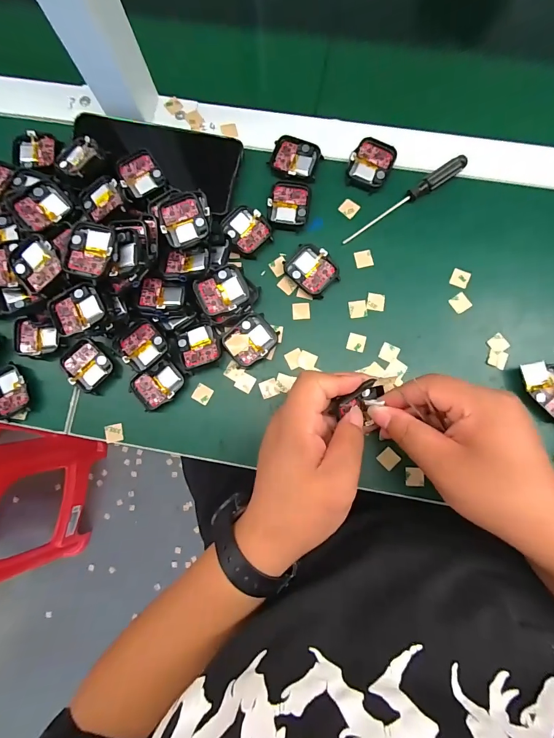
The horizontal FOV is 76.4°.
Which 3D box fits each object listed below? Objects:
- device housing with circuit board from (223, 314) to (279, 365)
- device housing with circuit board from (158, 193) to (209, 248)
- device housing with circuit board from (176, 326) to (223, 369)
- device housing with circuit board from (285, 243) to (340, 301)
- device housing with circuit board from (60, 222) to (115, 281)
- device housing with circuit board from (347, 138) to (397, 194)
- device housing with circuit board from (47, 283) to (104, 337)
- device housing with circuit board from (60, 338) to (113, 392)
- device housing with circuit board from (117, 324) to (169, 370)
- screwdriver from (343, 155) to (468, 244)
[{"bbox_3d":[-0.023,-0.026,0.314,0.044,0.011,0.037,-44,83,-4],"label":"device housing with circuit board"},{"bbox_3d":[-0.081,-0.130,0.303,0.038,0.011,0.044,-18,82,0],"label":"device housing with circuit board"},{"bbox_3d":[-0.069,-0.021,0.313,0.037,0.007,0.036,-17,82,0],"label":"device housing with circuit board"},{"bbox_3d":[0.031,-0.090,0.319,0.046,0.013,0.036,43,86,7],"label":"device housing with circuit board"},{"bbox_3d":[-0.146,-0.092,0.279,0.037,0.016,0.044,9,83,3],"label":"device housing with circuit board"},{"bbox_3d":[0.087,-0.190,0.328,0.038,0.008,0.046,25,84,5],"label":"device housing with circuit board"},{"bbox_3d":[-0.162,-0.047,0.285,0.042,0.009,0.036,-21,82,-1],"label":"device housing with circuit board"},{"bbox_3d":[-0.170,-0.003,0.316,0.036,0.011,0.041,-44,83,-4],"label":"device housing with circuit board"},{"bbox_3d":[-0.117,-0.021,0.308,0.038,0.014,0.038,-37,83,-3],"label":"device housing with circuit board"},{"bbox_3d":[0.118,-0.154,0.322,0.131,0.010,0.013,-35,82,-3],"label":"screwdriver"}]

